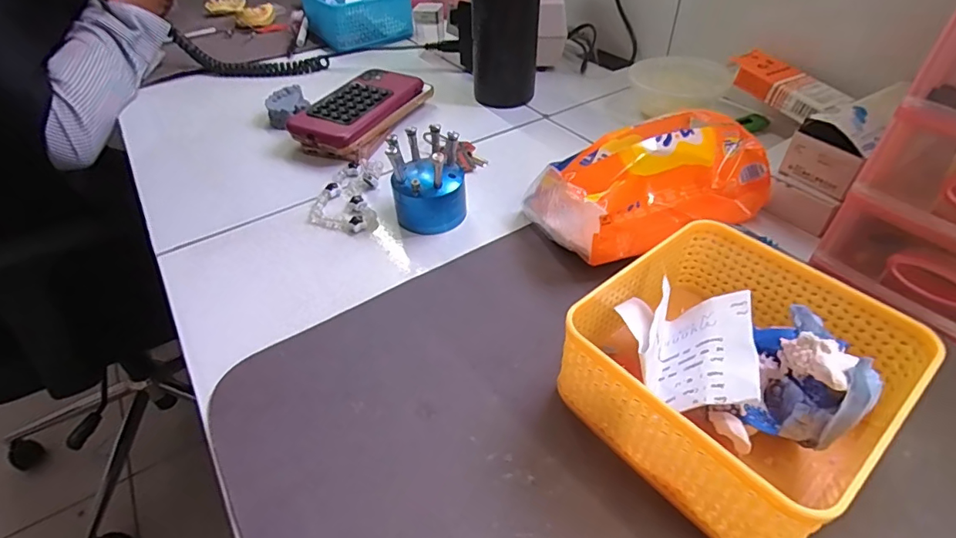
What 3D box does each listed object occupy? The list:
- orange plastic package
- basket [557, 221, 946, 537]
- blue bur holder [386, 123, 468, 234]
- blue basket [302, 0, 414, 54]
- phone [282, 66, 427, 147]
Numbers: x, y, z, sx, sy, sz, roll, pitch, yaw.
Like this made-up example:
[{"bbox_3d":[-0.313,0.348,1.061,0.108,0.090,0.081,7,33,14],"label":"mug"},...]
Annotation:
[{"bbox_3d":[0.133,-0.070,0.379,0.173,0.078,0.098,-20,46,-18],"label":"orange plastic package"},{"bbox_3d":[0.130,0.051,0.255,0.134,0.066,0.132,-32,51,-28],"label":"basket"},{"bbox_3d":[-0.040,-0.073,0.395,0.060,0.069,0.052,-6,43,-4],"label":"blue bur holder"},{"bbox_3d":[-0.189,-0.395,0.742,0.140,0.070,0.158,-20,46,-18],"label":"blue basket"},{"bbox_3d":[-0.124,-0.172,0.512,0.073,0.014,0.143,24,53,12],"label":"phone"}]

